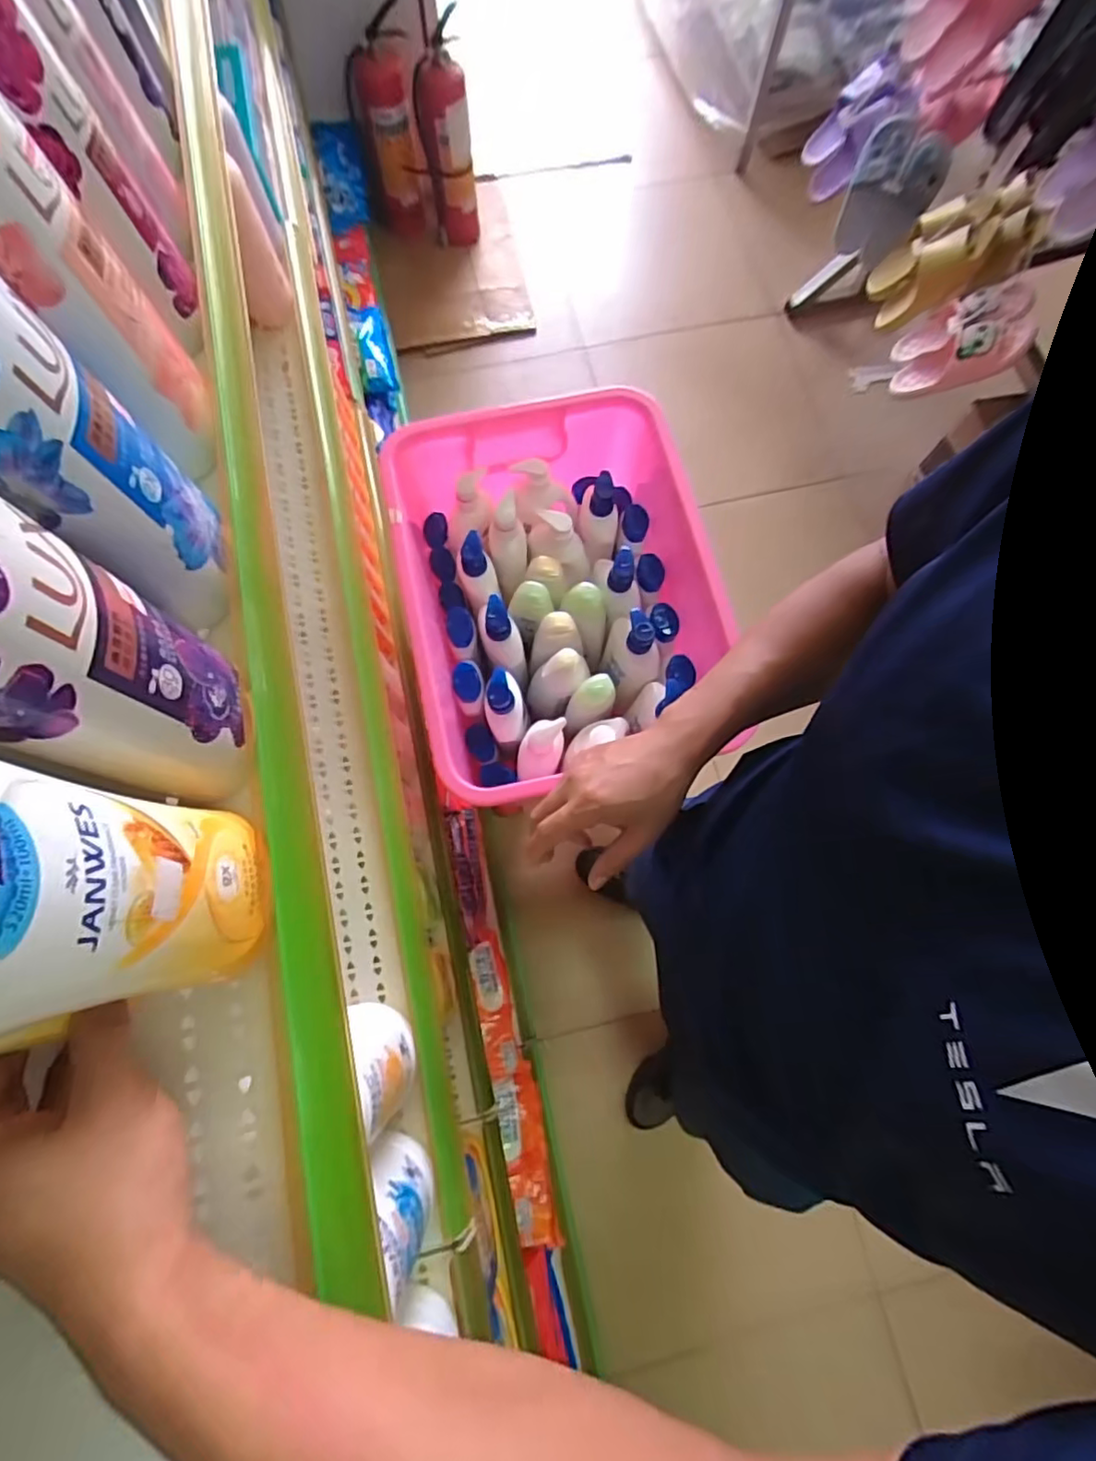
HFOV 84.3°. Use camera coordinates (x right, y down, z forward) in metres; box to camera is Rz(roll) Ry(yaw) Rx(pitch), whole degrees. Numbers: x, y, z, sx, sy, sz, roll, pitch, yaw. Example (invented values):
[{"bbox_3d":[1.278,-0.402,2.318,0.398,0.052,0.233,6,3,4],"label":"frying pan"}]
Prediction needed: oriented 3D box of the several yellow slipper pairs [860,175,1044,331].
[{"bbox_3d":[0.776,-0.921,1.172,0.274,0.110,0.159,-14,114,29],"label":"several yellow slipper pairs"}]

